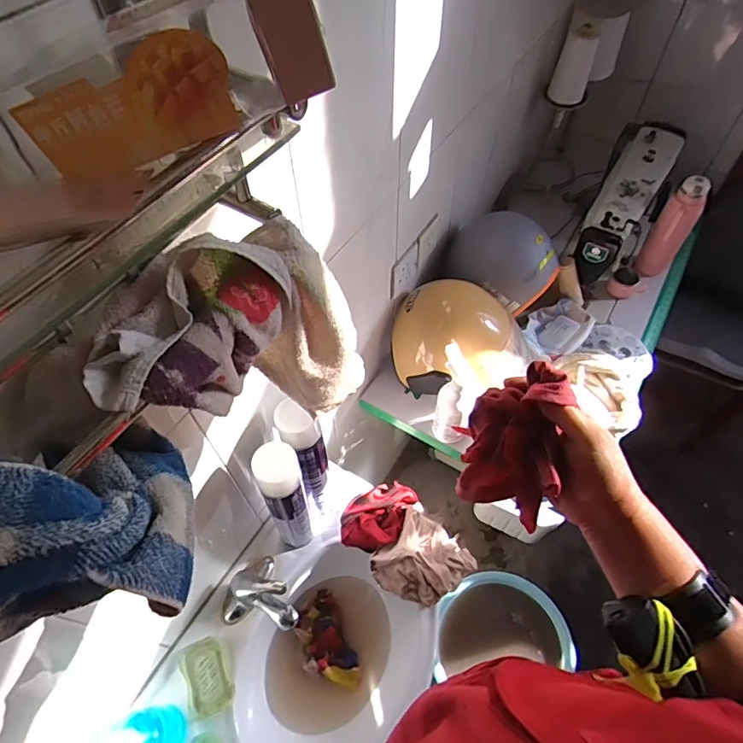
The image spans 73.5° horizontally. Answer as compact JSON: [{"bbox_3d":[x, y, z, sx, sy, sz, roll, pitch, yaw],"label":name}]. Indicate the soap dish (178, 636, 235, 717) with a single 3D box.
[{"bbox_3d":[-0.274,0.507,0.827,0.070,0.011,0.109,-22,58,-13],"label":"soap dish"}]

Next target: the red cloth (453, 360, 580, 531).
[{"bbox_3d":[0.115,0.060,0.420,0.066,0.101,0.100,6,56,5],"label":"red cloth"}]

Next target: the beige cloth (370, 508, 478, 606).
[{"bbox_3d":[0.098,0.348,0.917,0.148,0.086,0.160,36,63,23],"label":"beige cloth"}]

